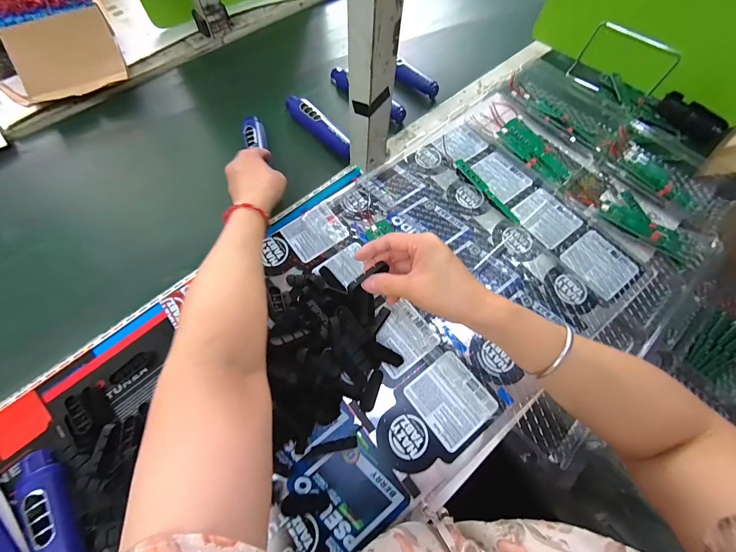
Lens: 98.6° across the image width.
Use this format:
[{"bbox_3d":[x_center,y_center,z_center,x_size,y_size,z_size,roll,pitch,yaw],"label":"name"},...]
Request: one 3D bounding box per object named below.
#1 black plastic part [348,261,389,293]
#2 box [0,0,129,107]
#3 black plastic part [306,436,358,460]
[{"bbox_3d":[-0.001,0.001,0.327,0.048,0.008,0.011,-32,71,-9],"label":"black plastic part"},{"bbox_3d":[-0.565,-0.437,0.571,0.180,0.070,0.284,-25,70,-12],"label":"box"},{"bbox_3d":[-0.039,0.187,0.346,0.055,0.004,0.012,-13,67,-8],"label":"black plastic part"}]

